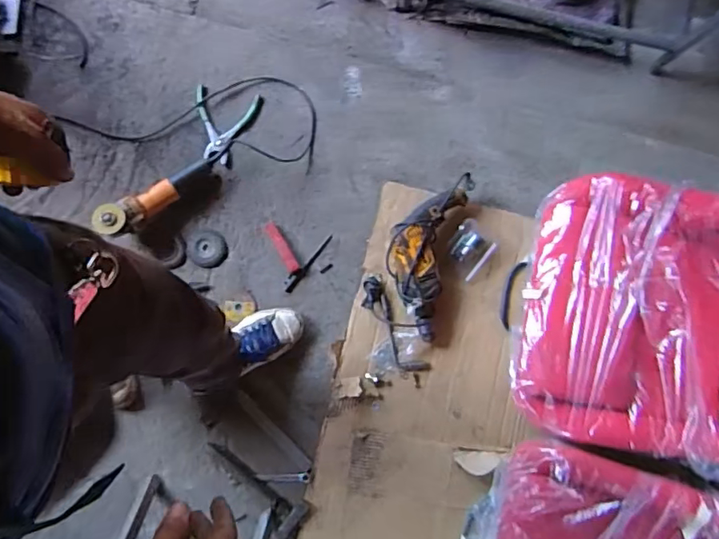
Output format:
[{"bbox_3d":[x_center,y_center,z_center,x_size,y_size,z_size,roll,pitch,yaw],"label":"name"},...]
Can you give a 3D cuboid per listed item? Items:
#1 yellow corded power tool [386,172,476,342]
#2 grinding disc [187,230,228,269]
[{"bbox_3d":[0.139,-0.044,1.212,0.142,0.081,0.363,16,83,-2],"label":"yellow corded power tool"},{"bbox_3d":[-0.339,-0.047,1.211,0.089,0.007,0.081,0,84,-4],"label":"grinding disc"}]

